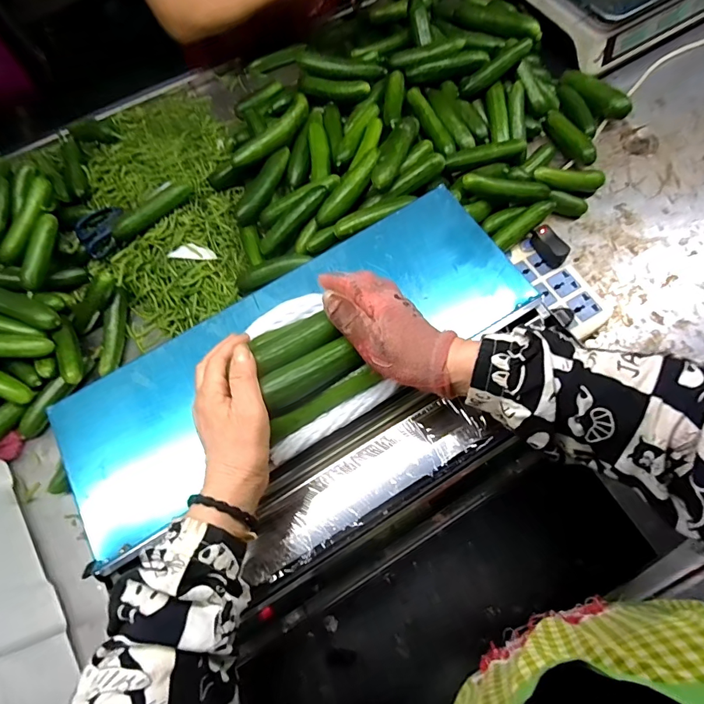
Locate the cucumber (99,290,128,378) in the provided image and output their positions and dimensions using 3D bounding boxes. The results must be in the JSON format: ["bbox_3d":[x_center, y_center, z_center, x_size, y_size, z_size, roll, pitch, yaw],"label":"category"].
[{"bbox_3d":[-0.355,-0.029,0.635,0.023,0.024,0.132,-3,67,2],"label":"cucumber"}]

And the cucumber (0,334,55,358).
[{"bbox_3d":[-0.469,-0.007,0.565,0.120,0.025,0.030,2,65,-24],"label":"cucumber"}]

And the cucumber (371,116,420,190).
[{"bbox_3d":[0.063,-0.280,0.603,0.039,0.050,0.145,20,70,11],"label":"cucumber"}]

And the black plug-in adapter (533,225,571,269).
[{"bbox_3d":[0.273,-0.146,0.587,0.020,0.030,0.057,-28,69,-9],"label":"black plug-in adapter"}]

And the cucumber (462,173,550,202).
[{"bbox_3d":[0.220,-0.229,0.597,0.132,0.021,0.025,3,67,-11],"label":"cucumber"}]

